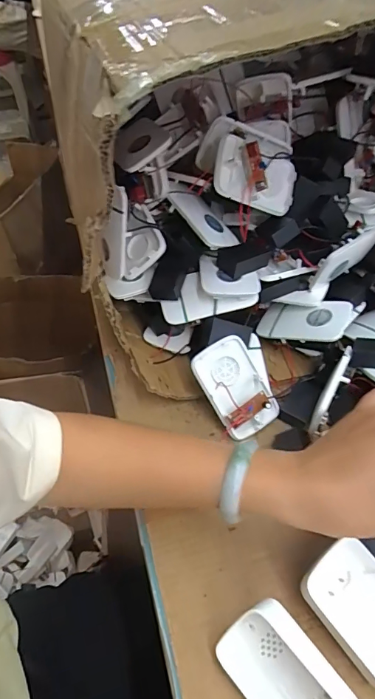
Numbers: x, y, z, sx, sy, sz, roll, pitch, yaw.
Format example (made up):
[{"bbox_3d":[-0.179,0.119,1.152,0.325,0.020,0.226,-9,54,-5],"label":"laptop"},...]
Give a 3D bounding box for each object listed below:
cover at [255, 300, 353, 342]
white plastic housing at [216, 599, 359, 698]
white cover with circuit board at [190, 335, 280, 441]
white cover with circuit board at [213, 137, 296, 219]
[{"bbox_3d":[0.125,-0.031,0.468,0.098,0.014,0.055,1,52,36],"label":"cover"},{"bbox_3d":[0.068,0.223,0.285,0.052,0.046,0.095,-33,58,-24],"label":"white plastic housing"},{"bbox_3d":[0.048,0.038,0.421,0.059,0.014,0.095,-27,89,-14],"label":"white cover with circuit board"},{"bbox_3d":[0.073,-0.170,0.428,0.099,0.055,0.018,5,8,-33],"label":"white cover with circuit board"}]

